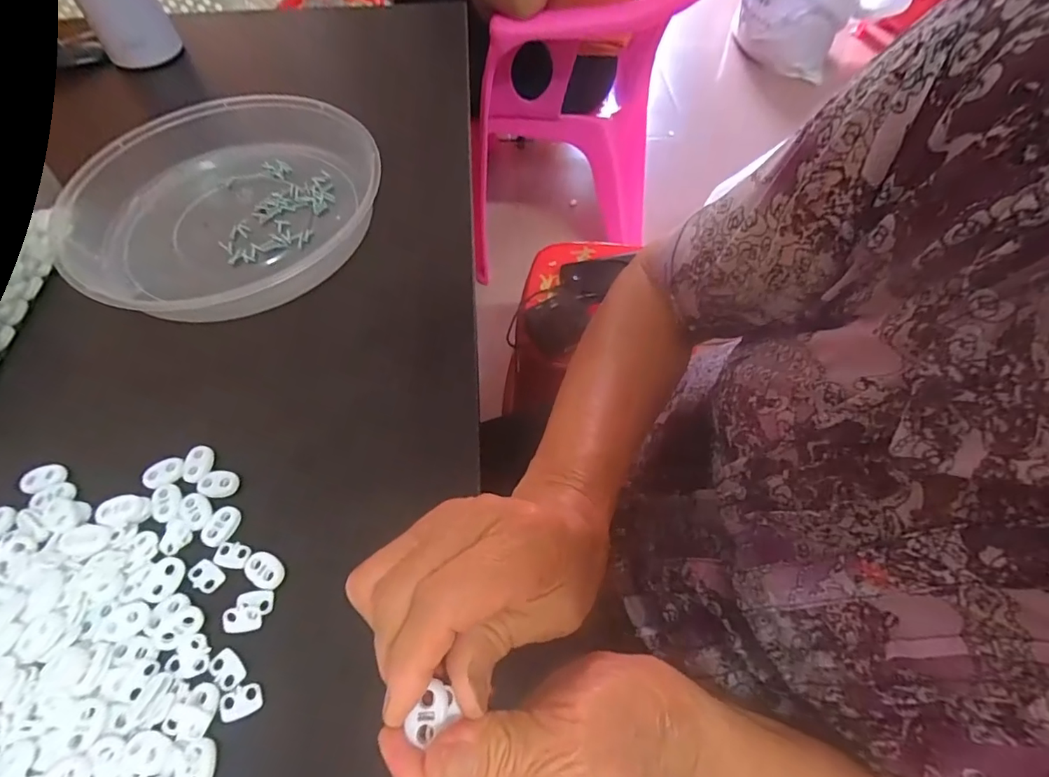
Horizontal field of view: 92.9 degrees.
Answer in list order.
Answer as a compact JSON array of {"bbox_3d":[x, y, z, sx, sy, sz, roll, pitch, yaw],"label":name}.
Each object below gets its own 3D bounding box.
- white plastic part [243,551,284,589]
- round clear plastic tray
[{"bbox_3d":[-0.139,0.097,0.268,0.022,0.004,0.014,30,63,17],"label":"white plastic part"},{"bbox_3d":[-0.239,-0.154,0.402,0.228,0.046,0.236,0,58,0],"label":"round clear plastic tray"}]

